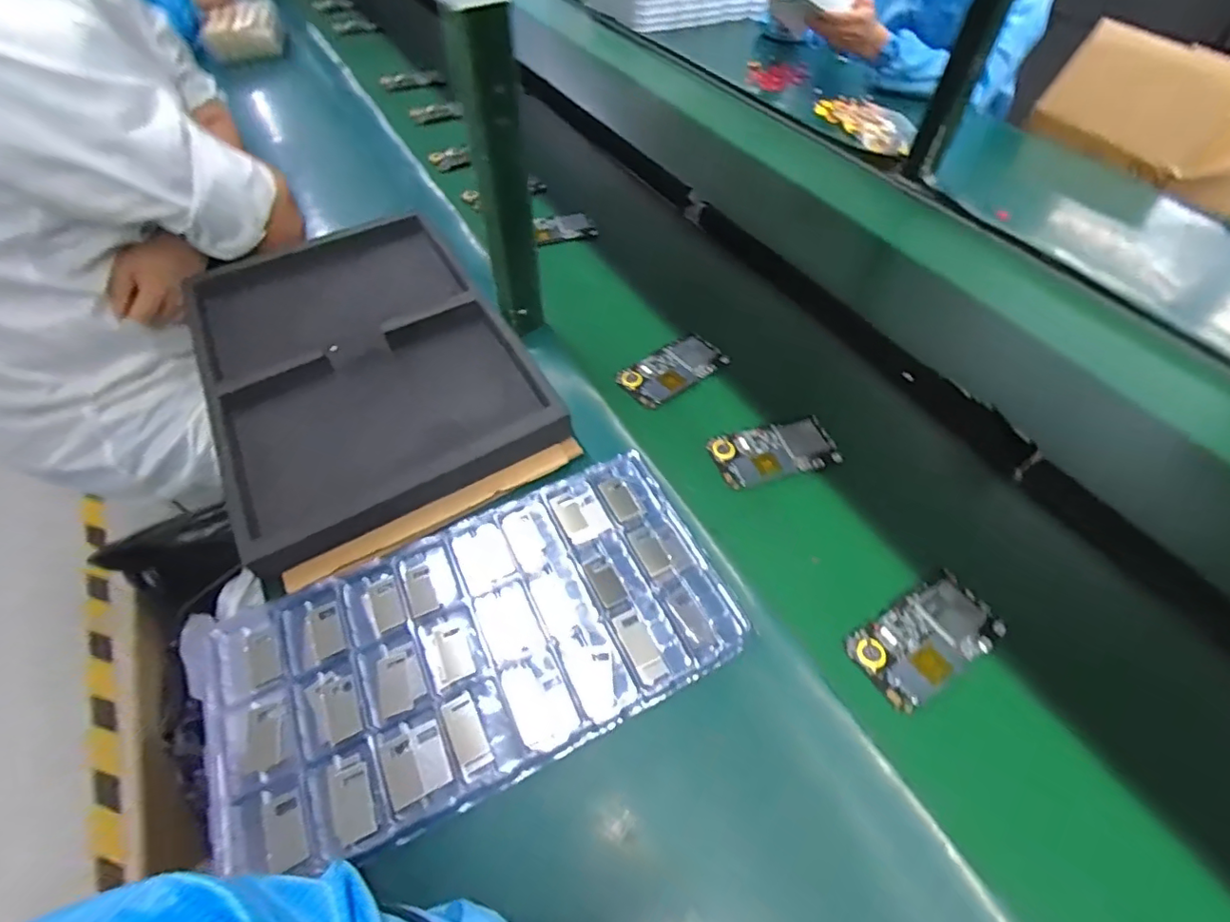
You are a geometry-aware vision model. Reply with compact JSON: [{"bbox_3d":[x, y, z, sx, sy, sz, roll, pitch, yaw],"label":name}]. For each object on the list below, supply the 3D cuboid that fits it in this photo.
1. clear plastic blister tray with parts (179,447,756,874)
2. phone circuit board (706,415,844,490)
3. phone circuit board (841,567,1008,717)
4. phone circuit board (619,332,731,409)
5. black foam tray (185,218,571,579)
[{"bbox_3d":[-0.108,0.143,0.437,0.391,0.023,0.202,-23,57,-17],"label":"clear plastic blister tray with parts"},{"bbox_3d":[0.161,-0.011,0.559,0.123,0.007,0.063,-11,51,-11],"label":"phone circuit board"},{"bbox_3d":[0.251,0.141,0.447,0.125,0.006,0.064,-24,54,-20],"label":"phone circuit board"},{"bbox_3d":[0.066,-0.103,0.630,0.121,0.006,0.061,-31,57,-24],"label":"phone circuit board"},{"bbox_3d":[-0.279,-0.119,0.605,0.291,0.058,0.434,-24,54,-20],"label":"black foam tray"}]

